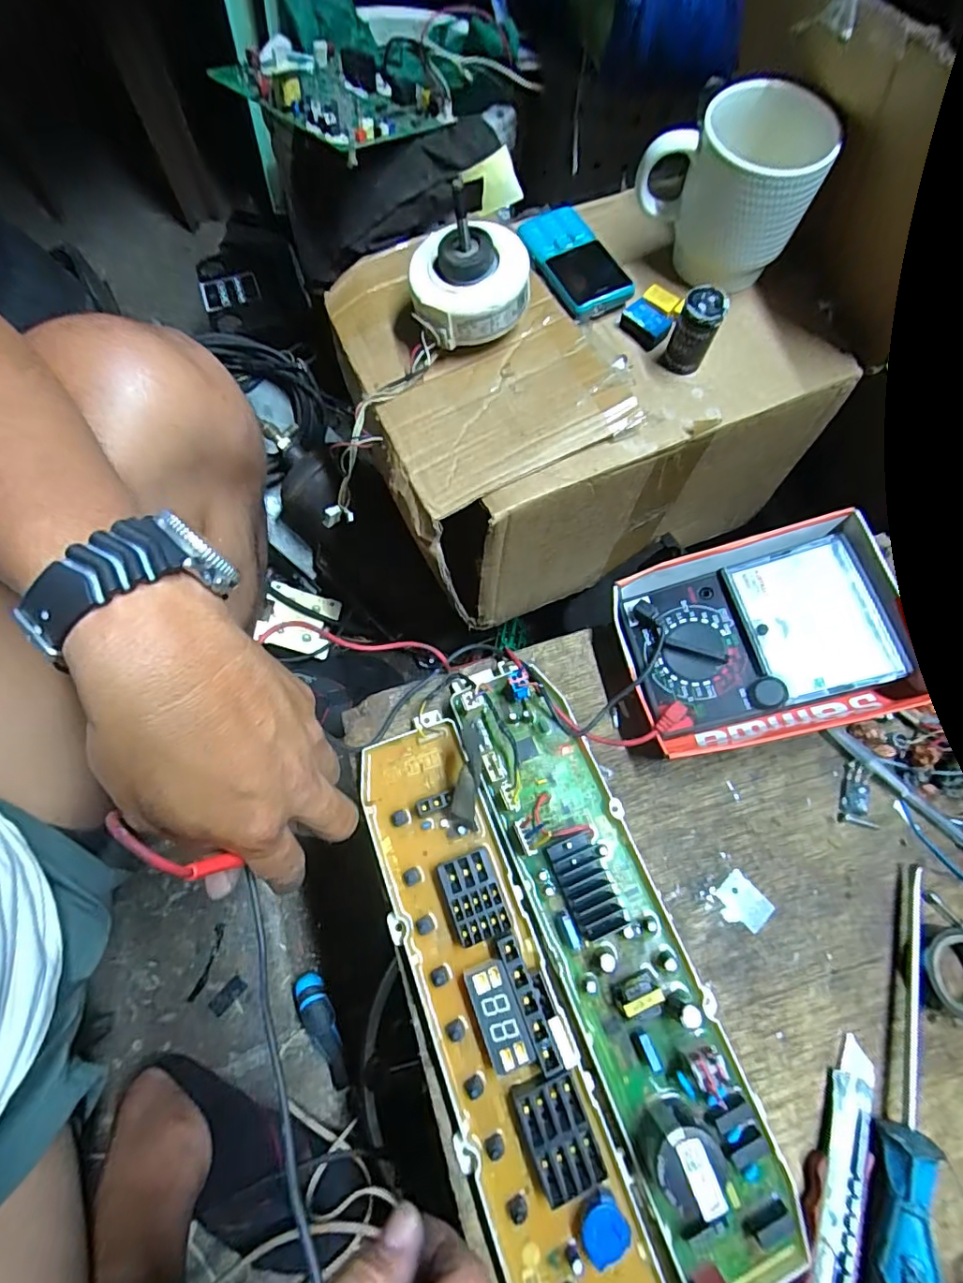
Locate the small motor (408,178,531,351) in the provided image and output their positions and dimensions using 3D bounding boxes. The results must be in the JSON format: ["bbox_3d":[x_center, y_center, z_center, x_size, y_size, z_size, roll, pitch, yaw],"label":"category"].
[{"bbox_3d":[-0.009,-0.272,0.399,0.090,0.090,0.077,-5,71,-5],"label":"small motor"}]

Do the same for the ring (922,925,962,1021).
[{"bbox_3d":[0.286,0.198,0.320,0.039,0.023,0.048,22,70,5],"label":"ring"}]

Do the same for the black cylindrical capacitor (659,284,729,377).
[{"bbox_3d":[0.157,-0.229,0.398,0.030,0.056,0.028,27,71,6],"label":"black cylindrical capacitor"}]

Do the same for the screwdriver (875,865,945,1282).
[{"bbox_3d":[0.235,0.252,0.296,0.026,0.023,0.243,24,62,5],"label":"screwdriver"}]

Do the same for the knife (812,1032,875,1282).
[{"bbox_3d":[0.189,0.298,0.281,0.023,0.007,0.151,26,63,6],"label":"knife"}]

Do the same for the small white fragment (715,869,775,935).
[{"bbox_3d":[0.166,0.167,0.339,0.027,0.004,0.033,-41,77,-16],"label":"small white fragment"}]

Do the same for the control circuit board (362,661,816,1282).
[{"bbox_3d":[0.039,0.184,0.301,0.147,0.033,0.339,-21,71,-6],"label":"control circuit board"}]

